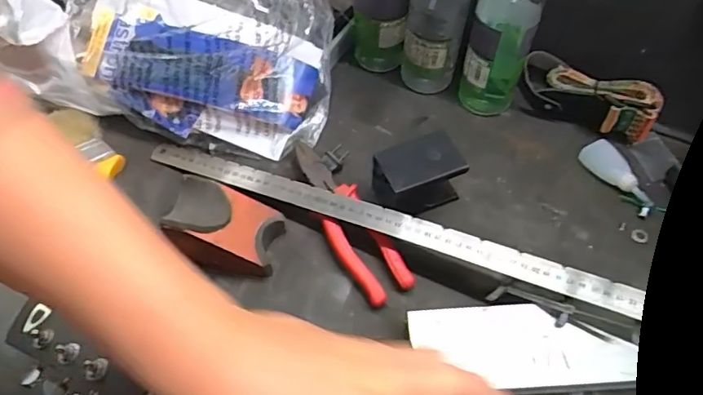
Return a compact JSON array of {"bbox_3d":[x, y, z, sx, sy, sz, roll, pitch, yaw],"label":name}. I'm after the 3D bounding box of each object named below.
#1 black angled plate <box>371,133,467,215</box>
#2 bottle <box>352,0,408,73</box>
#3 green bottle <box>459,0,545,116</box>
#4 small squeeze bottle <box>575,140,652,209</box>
[{"bbox_3d":[0.065,-0.018,0.529,0.083,0.060,0.059,-26,60,-16],"label":"black angled plate"},{"bbox_3d":[0.031,-0.218,0.598,0.058,0.178,0.049,-1,56,0],"label":"bottle"},{"bbox_3d":[0.159,-0.165,0.555,0.064,0.189,0.057,14,57,9],"label":"green bottle"},{"bbox_3d":[0.286,-0.026,0.559,0.033,0.019,0.086,-33,62,-20],"label":"small squeeze bottle"}]

